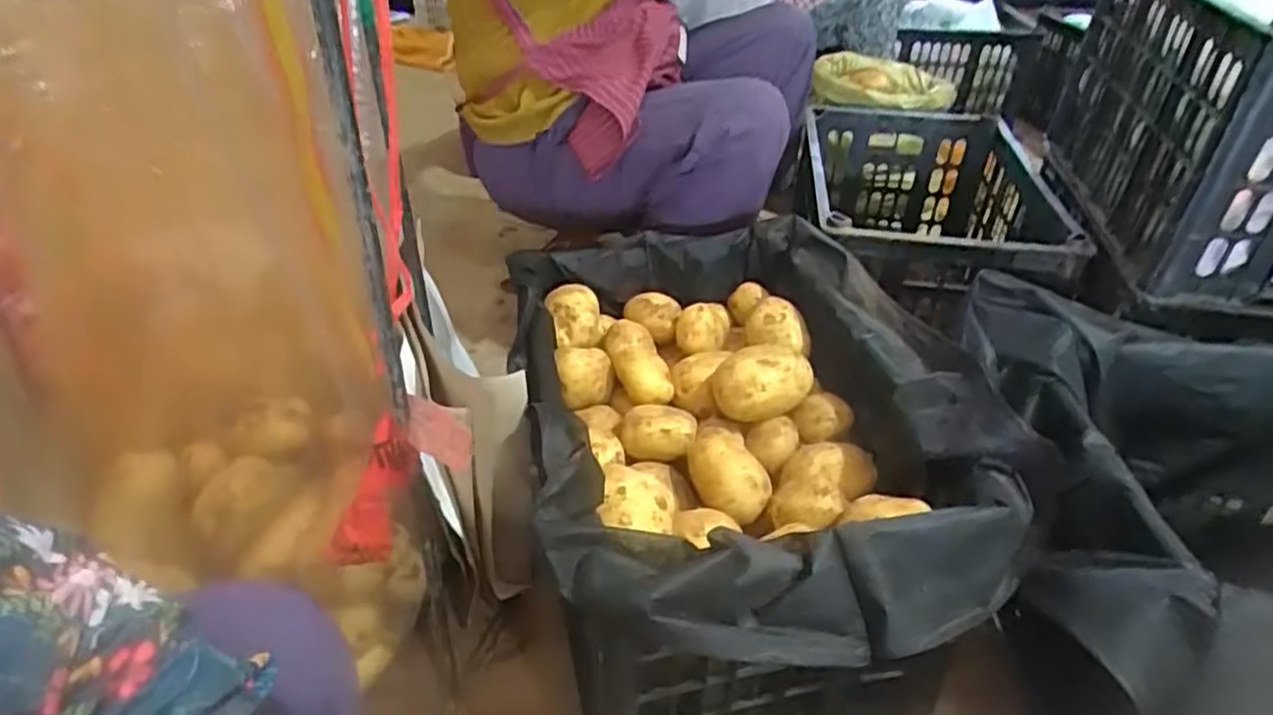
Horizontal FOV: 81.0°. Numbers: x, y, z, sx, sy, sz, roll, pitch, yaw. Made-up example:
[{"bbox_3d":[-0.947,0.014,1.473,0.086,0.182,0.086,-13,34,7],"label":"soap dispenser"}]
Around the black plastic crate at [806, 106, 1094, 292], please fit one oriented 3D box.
[{"bbox_3d":[0.422,-0.206,1.119,0.335,0.195,0.461,6,38,6],"label":"black plastic crate"}]

